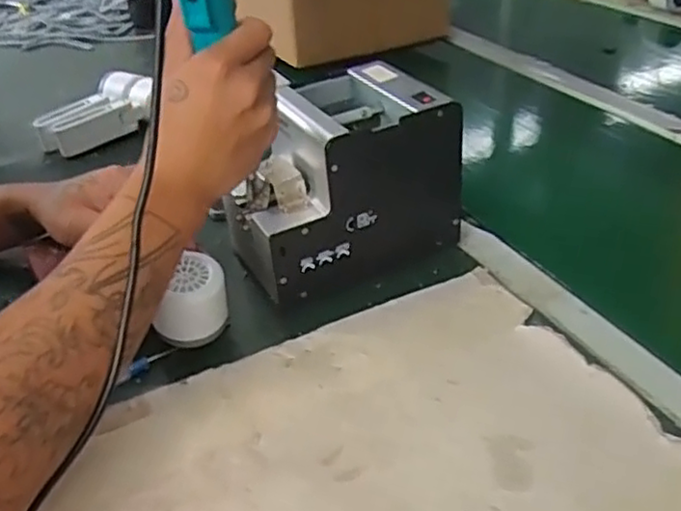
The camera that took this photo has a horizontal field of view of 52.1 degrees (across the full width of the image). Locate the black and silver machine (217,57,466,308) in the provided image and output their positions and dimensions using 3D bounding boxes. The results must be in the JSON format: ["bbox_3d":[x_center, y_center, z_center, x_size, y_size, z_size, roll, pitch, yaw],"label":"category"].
[{"bbox_3d":[-0.003,-0.065,0.613,0.181,0.145,0.131,-20,38,-21],"label":"black and silver machine"}]

